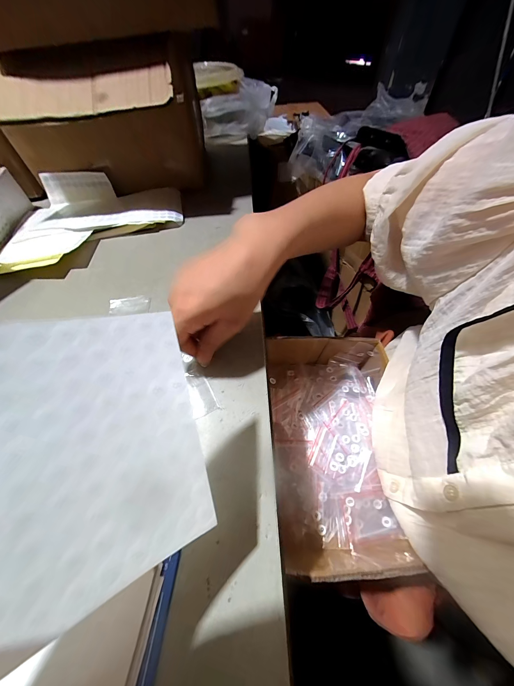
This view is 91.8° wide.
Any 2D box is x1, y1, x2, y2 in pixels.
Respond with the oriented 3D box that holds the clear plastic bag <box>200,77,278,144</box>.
[{"bbox_3d":[-0.036,-0.608,0.652,0.088,0.088,0.274,19,58,15],"label":"clear plastic bag"}]

